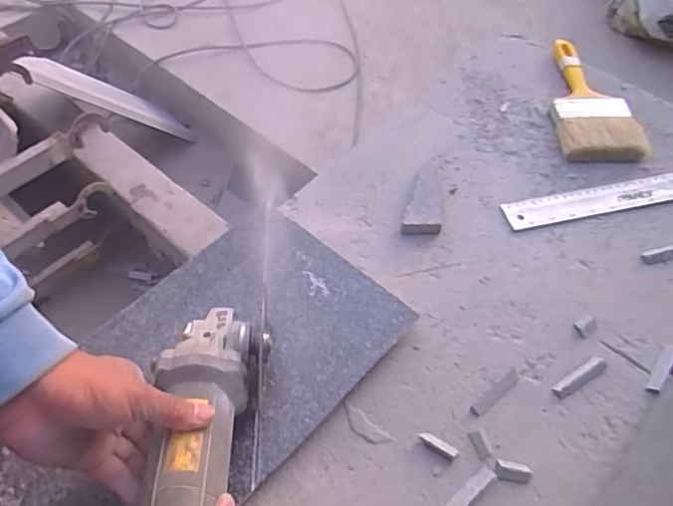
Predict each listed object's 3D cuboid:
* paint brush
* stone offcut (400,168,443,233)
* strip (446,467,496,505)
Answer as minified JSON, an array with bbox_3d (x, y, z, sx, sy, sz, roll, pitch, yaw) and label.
[{"bbox_3d":[0.325,-0.211,0.726,0.095,0.033,0.217,1,54,0],"label":"paint brush"},{"bbox_3d":[0.105,-0.061,0.634,0.040,0.020,0.100,15,55,9],"label":"stone offcut"},{"bbox_3d":[0.112,0.196,0.458,0.051,0.009,0.013,-34,61,-23],"label":"strip"}]

